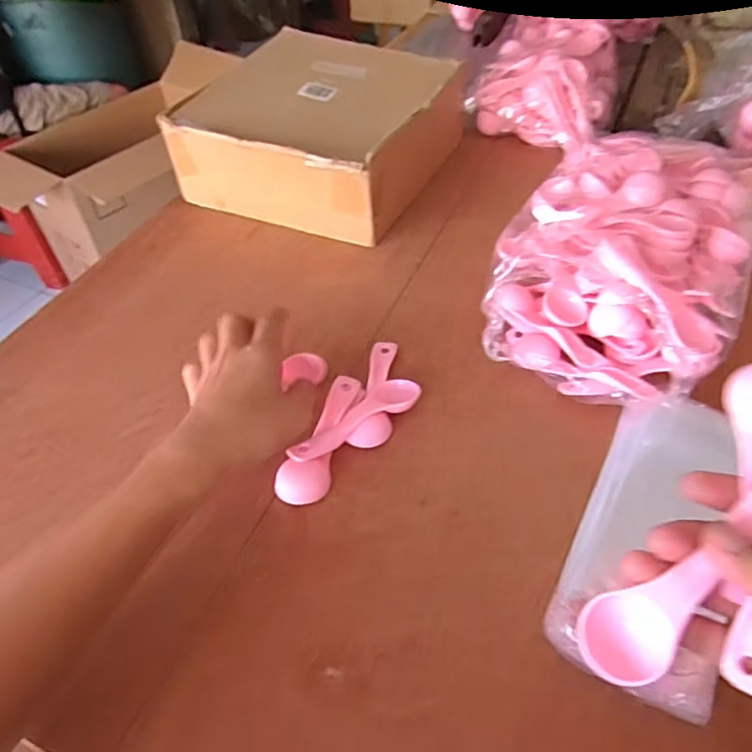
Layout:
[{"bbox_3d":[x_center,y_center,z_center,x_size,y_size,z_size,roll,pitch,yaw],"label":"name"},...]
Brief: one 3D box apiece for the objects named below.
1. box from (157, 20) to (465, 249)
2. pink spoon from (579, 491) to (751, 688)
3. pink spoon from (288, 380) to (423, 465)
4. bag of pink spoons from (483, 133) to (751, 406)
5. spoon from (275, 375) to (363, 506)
[{"bbox_3d":[-0.059,-0.292,0.699,0.261,0.110,0.266,18,51,21],"label":"box"},{"bbox_3d":[0.140,0.089,0.258,0.114,0.013,0.035,-39,52,-4],"label":"pink spoon"},{"bbox_3d":[-0.016,0.034,0.445,0.112,0.020,0.032,-29,51,-21],"label":"pink spoon"},{"bbox_3d":[0.229,-0.117,0.520,0.198,0.087,0.350,17,51,20],"label":"bag of pink spoons"},{"bbox_3d":[-0.039,0.044,0.440,0.033,0.018,0.115,10,48,14],"label":"spoon"}]

